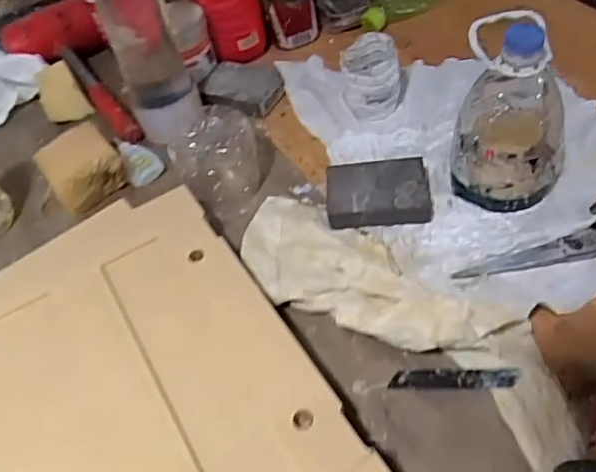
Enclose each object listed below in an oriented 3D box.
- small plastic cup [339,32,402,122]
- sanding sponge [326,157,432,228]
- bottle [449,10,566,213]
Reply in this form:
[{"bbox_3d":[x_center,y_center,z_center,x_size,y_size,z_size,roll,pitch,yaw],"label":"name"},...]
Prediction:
[{"bbox_3d":[0.084,-0.179,0.703,0.064,0.089,0.063,-6,47,7],"label":"small plastic cup"},{"bbox_3d":[0.080,-0.046,0.618,0.101,0.030,0.075,-4,48,8],"label":"sanding sponge"},{"bbox_3d":[0.197,-0.113,0.565,0.095,0.158,0.100,8,50,18],"label":"bottle"}]

